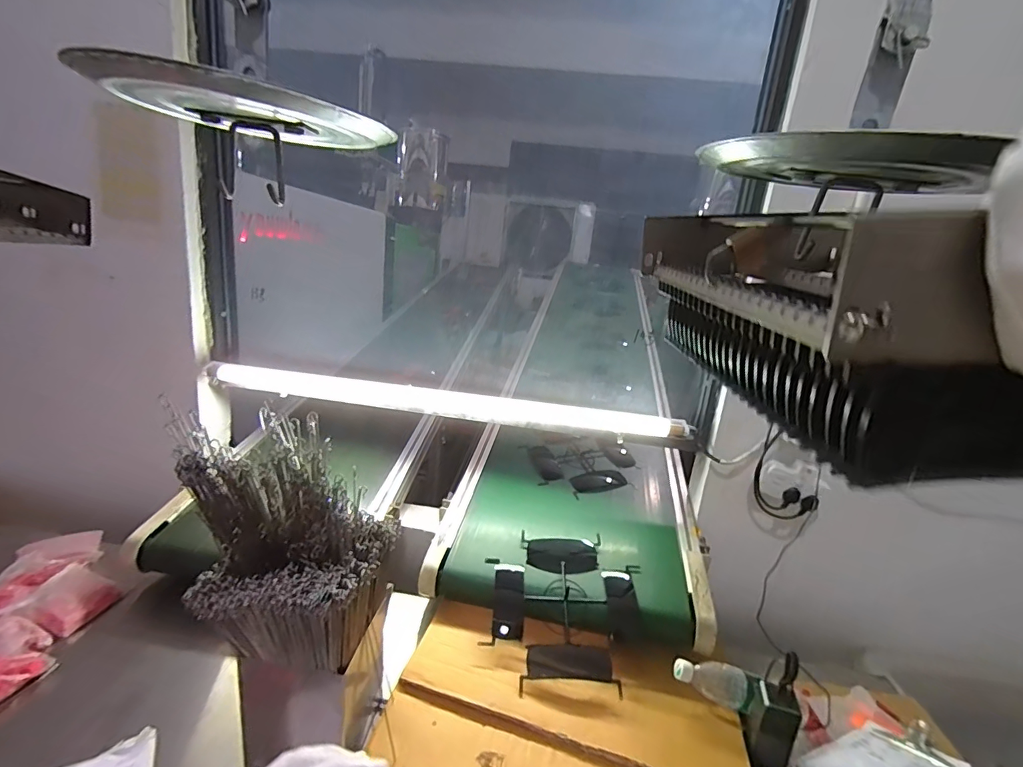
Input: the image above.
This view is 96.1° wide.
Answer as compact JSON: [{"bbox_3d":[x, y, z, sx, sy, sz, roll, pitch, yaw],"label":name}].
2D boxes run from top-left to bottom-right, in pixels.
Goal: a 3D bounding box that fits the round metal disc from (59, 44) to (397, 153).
[{"bbox_3d":[-0.193,-0.200,0.334,0.173,0.015,0.173,5,15,-1],"label":"round metal disc"}]

